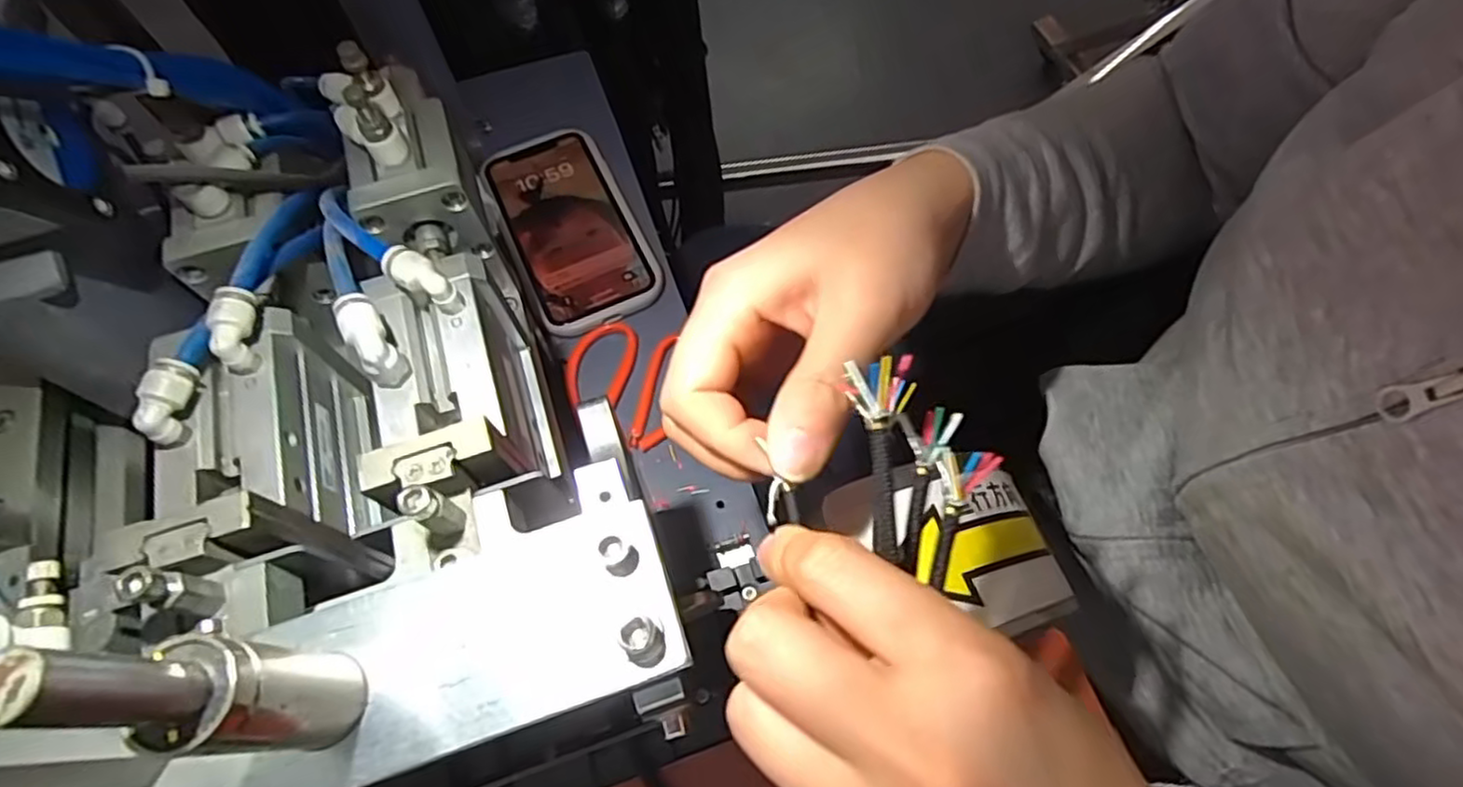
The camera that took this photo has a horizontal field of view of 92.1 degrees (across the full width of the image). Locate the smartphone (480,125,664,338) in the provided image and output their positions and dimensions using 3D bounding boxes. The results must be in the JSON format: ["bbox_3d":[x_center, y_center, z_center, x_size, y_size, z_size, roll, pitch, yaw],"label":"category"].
[{"bbox_3d":[-0.106,-0.111,0.460,0.081,0.014,0.156,-25,66,-9],"label":"smartphone"}]

